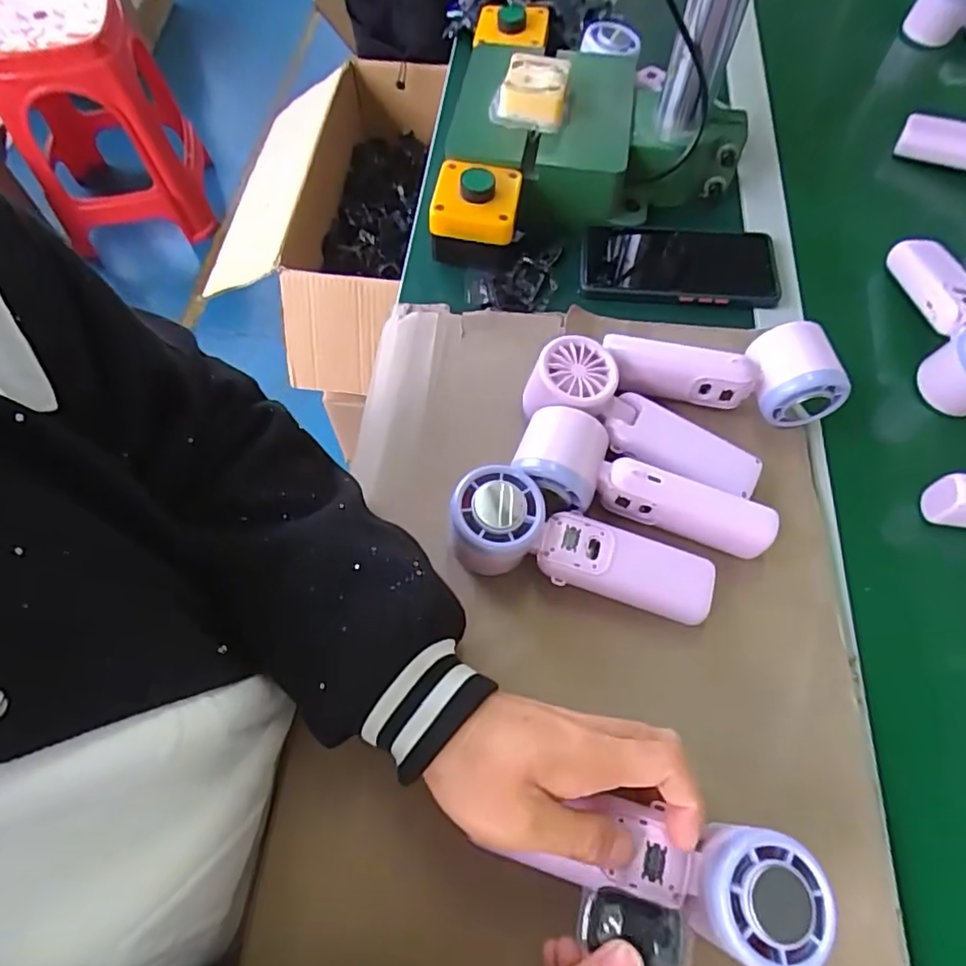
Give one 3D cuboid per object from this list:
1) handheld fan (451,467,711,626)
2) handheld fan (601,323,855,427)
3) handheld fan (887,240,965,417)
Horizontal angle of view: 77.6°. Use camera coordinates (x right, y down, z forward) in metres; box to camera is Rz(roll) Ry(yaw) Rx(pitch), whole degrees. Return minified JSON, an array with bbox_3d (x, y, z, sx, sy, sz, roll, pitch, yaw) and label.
[{"bbox_3d":[0.061,0.037,0.367,0.163,0.047,0.058,12,64,7],"label":"handheld fan"},{"bbox_3d":[0.167,-0.075,0.426,0.155,0.059,0.053,1,63,1],"label":"handheld fan"},{"bbox_3d":[0.368,-0.133,0.465,0.052,0.052,0.165,1,63,1],"label":"handheld fan"}]

